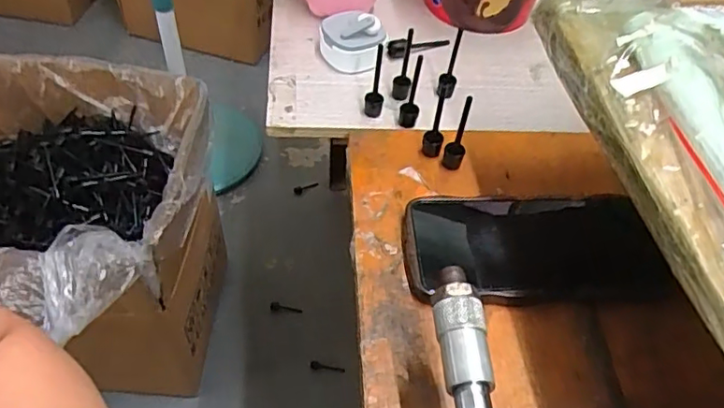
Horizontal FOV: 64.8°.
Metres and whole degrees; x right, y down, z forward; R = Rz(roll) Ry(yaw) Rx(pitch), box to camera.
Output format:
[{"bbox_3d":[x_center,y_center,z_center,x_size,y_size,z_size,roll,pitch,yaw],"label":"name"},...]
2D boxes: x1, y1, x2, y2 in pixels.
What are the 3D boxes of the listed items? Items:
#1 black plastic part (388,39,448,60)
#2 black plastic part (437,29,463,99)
[{"bbox_3d":[0.051,-0.143,0.516,0.063,0.018,0.010,-20,55,-20],"label":"black plastic part"},{"bbox_3d":[0.072,-0.112,0.462,0.015,0.063,0.010,12,50,5],"label":"black plastic part"}]

